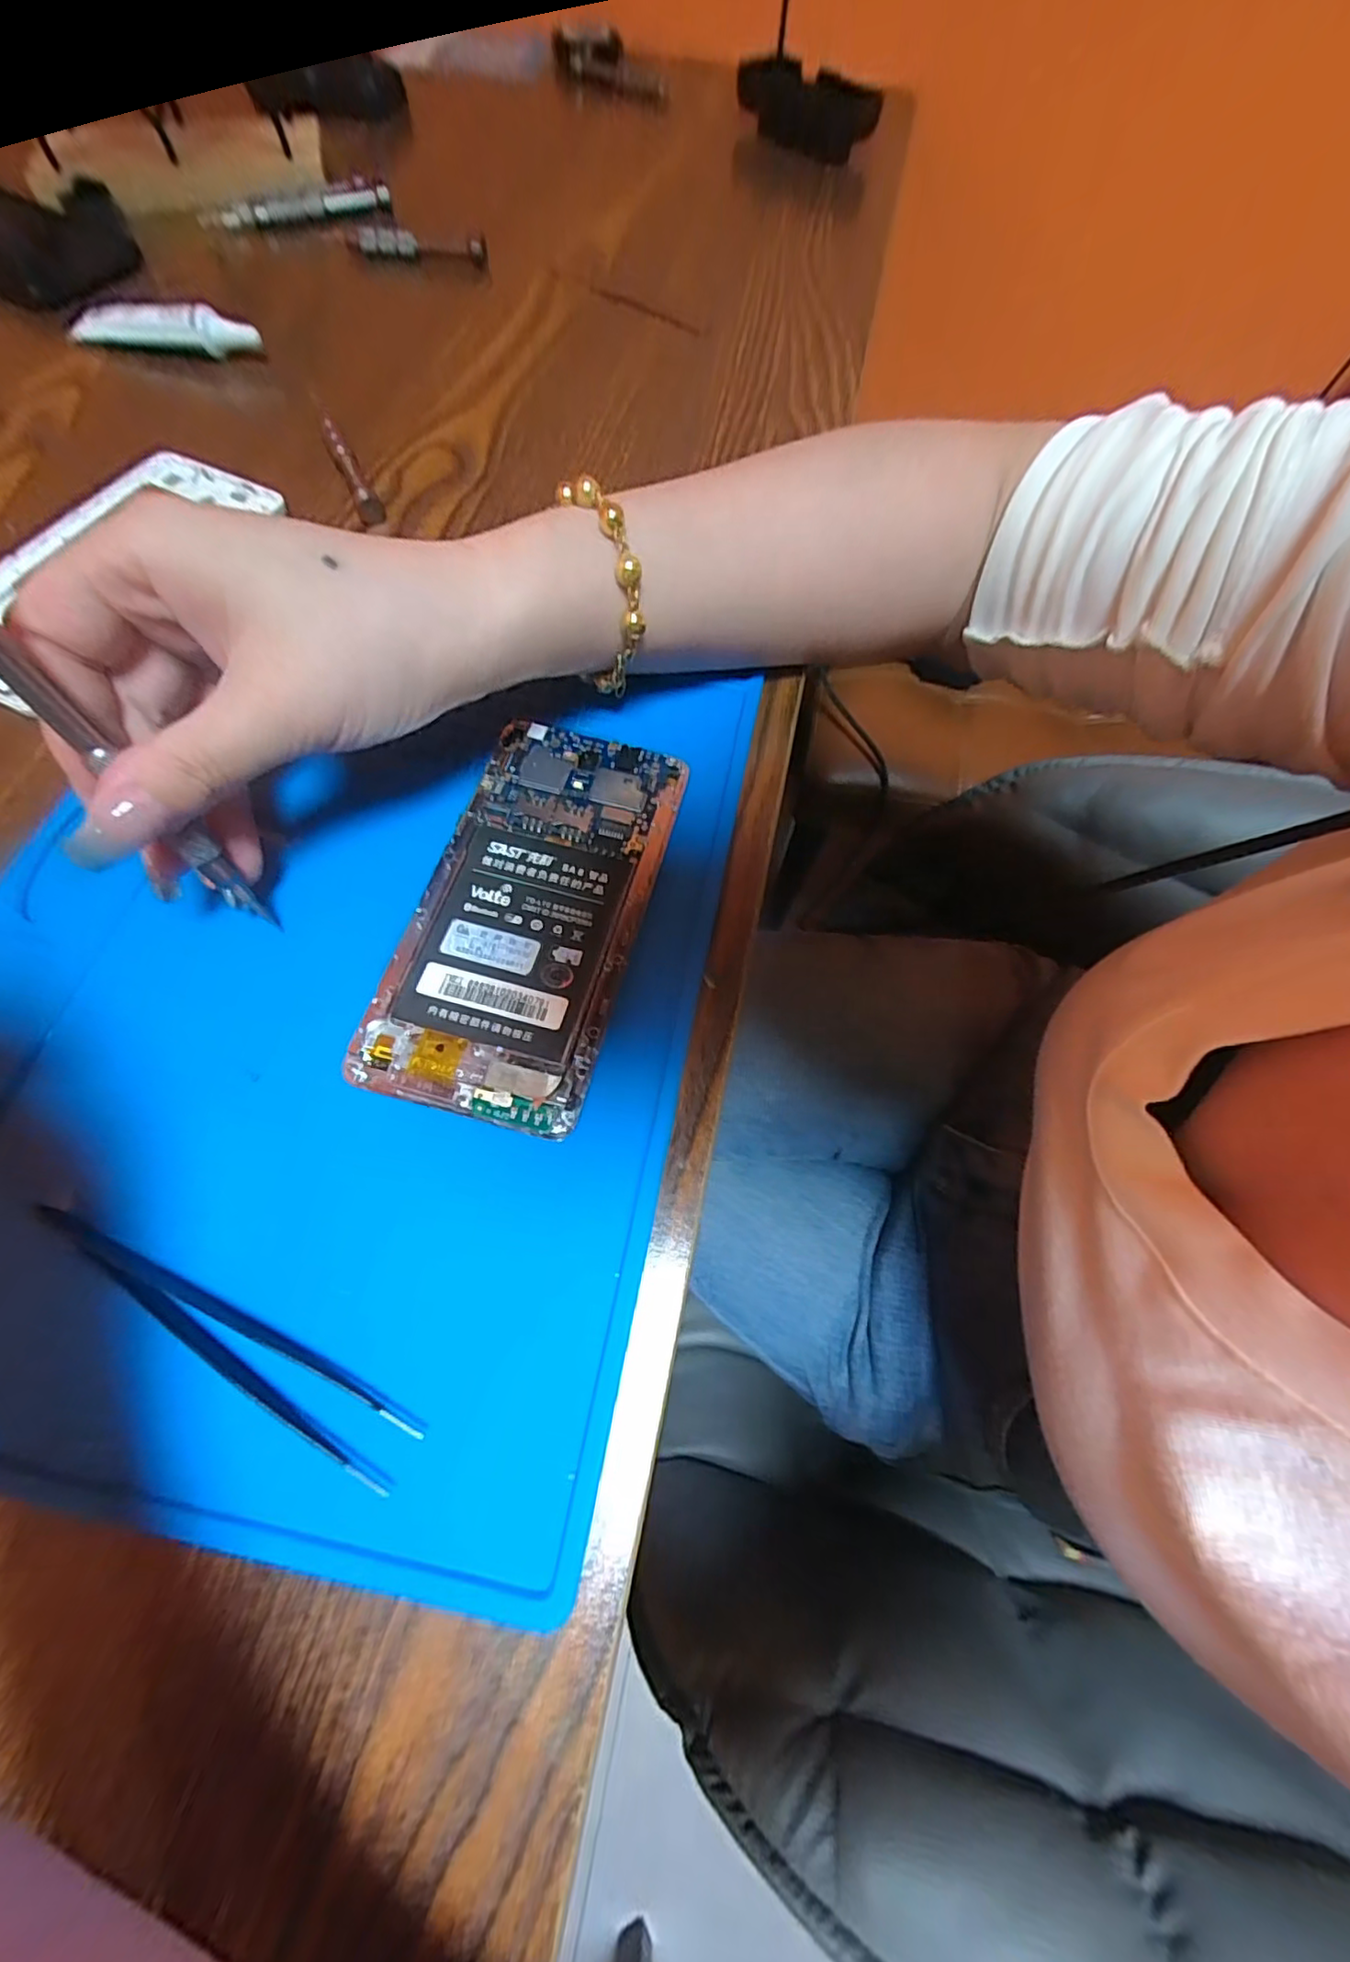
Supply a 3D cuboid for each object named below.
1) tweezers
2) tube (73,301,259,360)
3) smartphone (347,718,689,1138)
[{"bbox_3d":[-0.112,0.085,0.155,0.111,0.007,0.014,30,70,10],"label":"tweezers"},{"bbox_3d":[-0.264,-0.338,0.321,0.102,0.015,0.015,8,68,1],"label":"tube"},{"bbox_3d":[-0.046,-0.025,0.205,0.069,0.009,0.139,15,68,3],"label":"smartphone"}]

